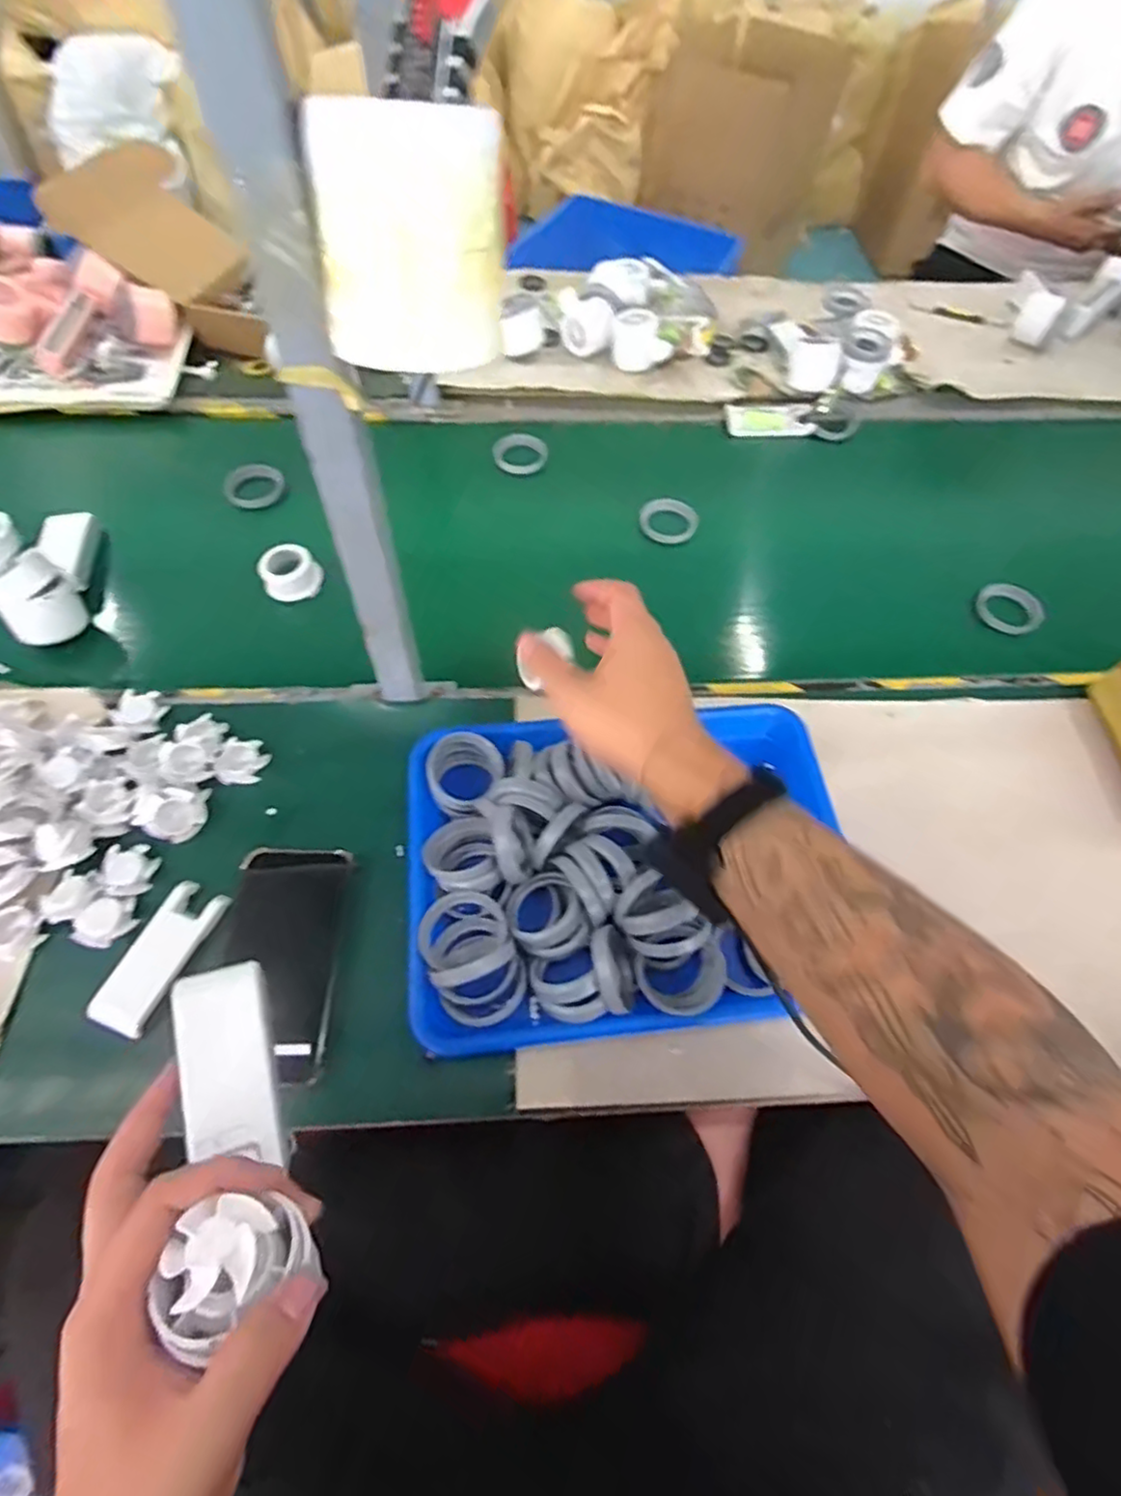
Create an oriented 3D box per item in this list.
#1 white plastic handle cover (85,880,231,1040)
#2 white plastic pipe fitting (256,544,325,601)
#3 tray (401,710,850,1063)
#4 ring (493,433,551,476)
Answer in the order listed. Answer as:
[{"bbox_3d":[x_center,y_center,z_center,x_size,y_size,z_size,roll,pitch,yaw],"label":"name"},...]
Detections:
[{"bbox_3d":[-0.285,0.148,0.475,0.042,0.010,0.103,20,60,10],"label":"white plastic handle cover"},{"bbox_3d":[-0.264,-0.173,0.654,0.054,0.030,0.046,-20,61,-14],"label":"white plastic pipe fitting"},{"bbox_3d":[0.038,0.081,0.496,0.301,0.057,0.238,-5,59,-6],"label":"tray"},{"bbox_3d":[-0.046,-0.348,0.786,0.064,0.016,0.060,-2,58,-4],"label":"ring"}]

